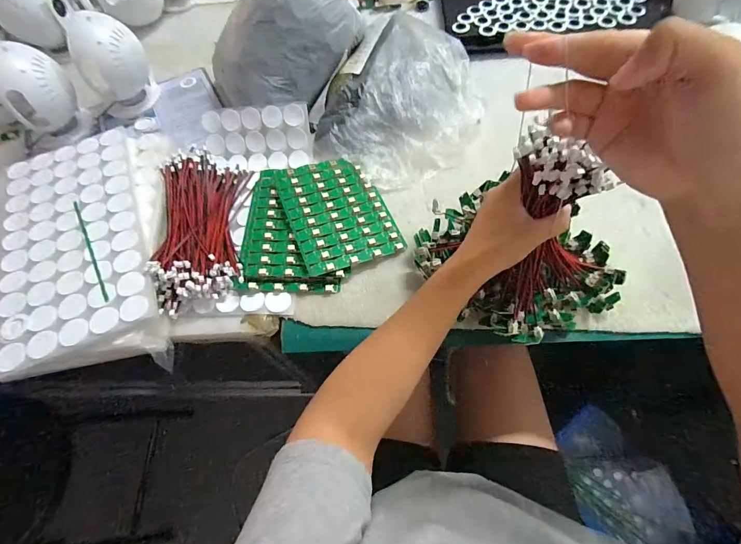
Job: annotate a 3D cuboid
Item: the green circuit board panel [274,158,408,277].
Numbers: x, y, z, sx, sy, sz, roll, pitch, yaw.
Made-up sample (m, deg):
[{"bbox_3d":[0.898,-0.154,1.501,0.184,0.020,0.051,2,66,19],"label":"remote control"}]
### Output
[{"bbox_3d":[-0.044,-0.083,0.458,0.122,0.014,0.159,-22,64,-7],"label":"green circuit board panel"}]

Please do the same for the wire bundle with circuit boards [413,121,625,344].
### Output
[{"bbox_3d":[0.153,-0.034,0.332,0.211,0.181,0.142,4,64,6],"label":"wire bundle with circuit boards"}]

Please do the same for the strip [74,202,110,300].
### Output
[{"bbox_3d":[-0.328,-0.029,0.417,0.006,0.004,0.158,-30,65,-11],"label":"strip"}]

